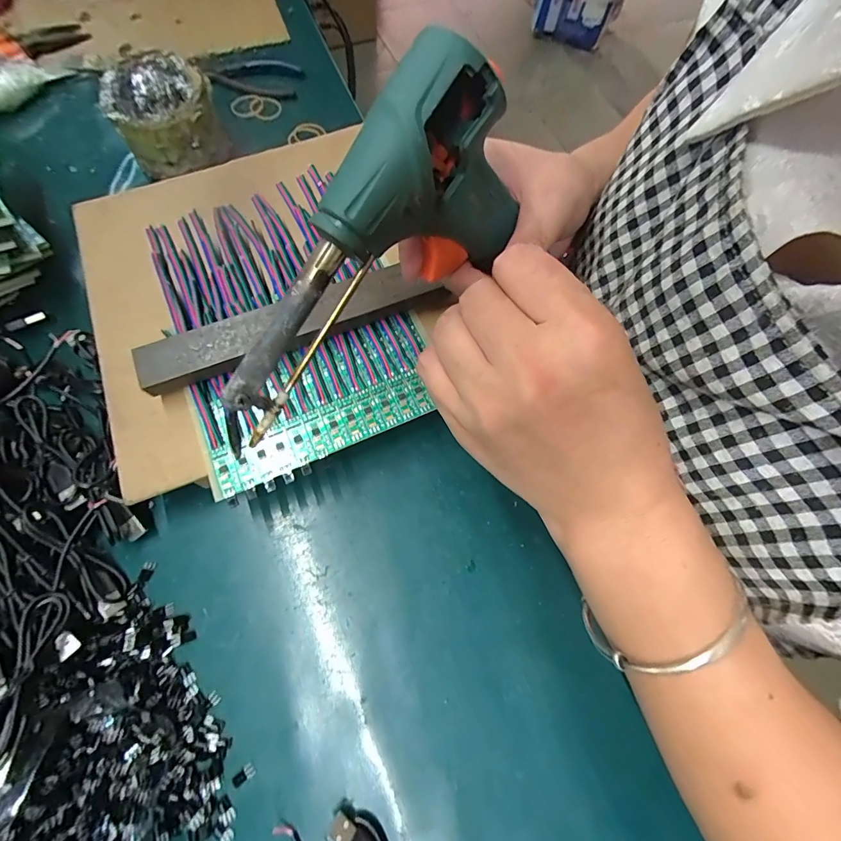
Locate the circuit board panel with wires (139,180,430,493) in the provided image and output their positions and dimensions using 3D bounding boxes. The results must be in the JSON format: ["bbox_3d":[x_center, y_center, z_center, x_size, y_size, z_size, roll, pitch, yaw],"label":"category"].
[{"bbox_3d":[-0.099,-0.082,0.294,0.150,0.015,0.231,-23,72,-10],"label":"circuit board panel with wires"}]

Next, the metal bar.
[{"bbox_3d":[-0.086,-0.063,0.274,0.193,0.026,0.030,-20,72,-9],"label":"metal bar"}]

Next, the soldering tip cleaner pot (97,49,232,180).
[{"bbox_3d":[-0.219,-0.264,0.354,0.080,0.061,0.077,1,70,-2],"label":"soldering tip cleaner pot"}]

